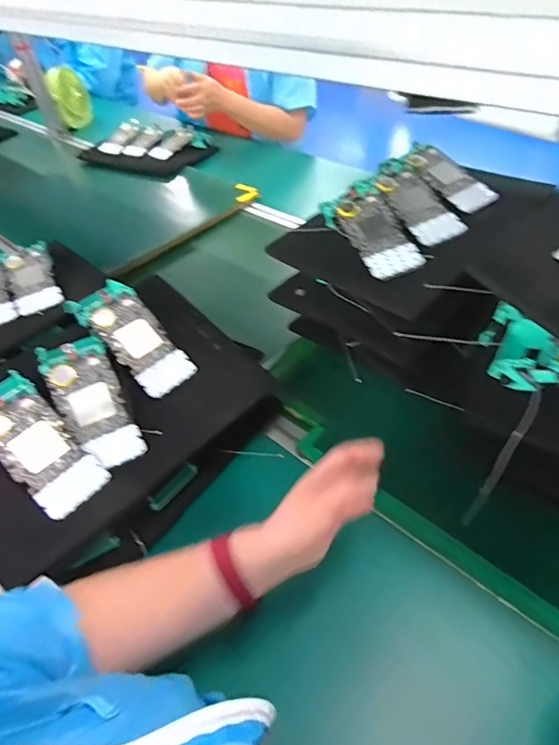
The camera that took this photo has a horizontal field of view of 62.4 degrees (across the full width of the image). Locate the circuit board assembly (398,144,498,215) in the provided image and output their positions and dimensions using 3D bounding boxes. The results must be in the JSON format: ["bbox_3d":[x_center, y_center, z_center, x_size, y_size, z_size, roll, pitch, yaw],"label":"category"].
[{"bbox_3d":[0.241,-0.277,0.658,0.064,0.023,0.139,-33,68,-22],"label":"circuit board assembly"}]

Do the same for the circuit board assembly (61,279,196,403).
[{"bbox_3d":[-0.179,-0.043,0.574,0.163,0.021,0.072,47,61,1],"label":"circuit board assembly"}]

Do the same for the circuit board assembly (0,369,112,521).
[{"bbox_3d":[-0.261,0.076,0.492,0.166,0.025,0.069,46,61,4],"label":"circuit board assembly"}]

